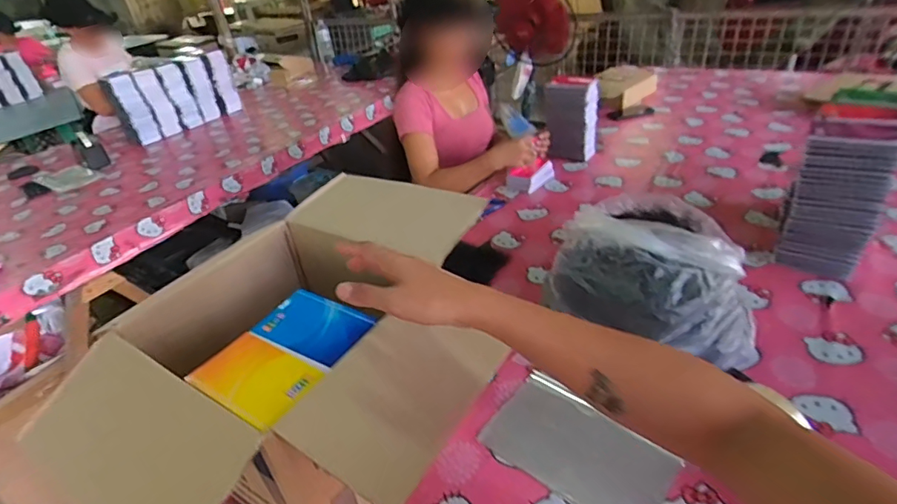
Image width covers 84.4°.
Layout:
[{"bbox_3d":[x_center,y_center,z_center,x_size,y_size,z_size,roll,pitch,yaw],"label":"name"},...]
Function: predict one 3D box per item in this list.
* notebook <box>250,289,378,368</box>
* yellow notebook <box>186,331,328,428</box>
[{"bbox_3d":[-0.153,0.083,0.561,0.131,0.008,0.077,15,39,30],"label":"notebook"},{"bbox_3d":[-0.198,0.126,0.507,0.132,0.004,0.084,16,40,31],"label":"yellow notebook"}]

